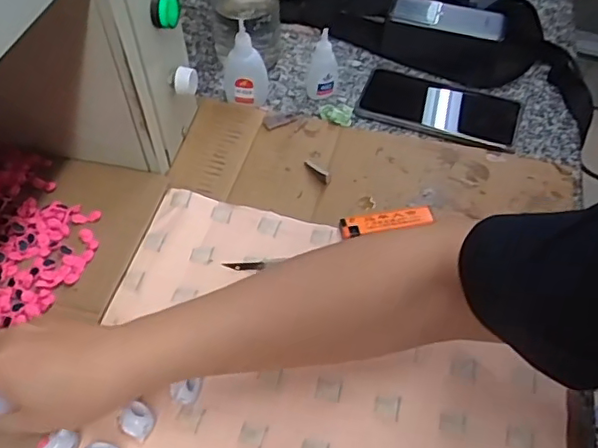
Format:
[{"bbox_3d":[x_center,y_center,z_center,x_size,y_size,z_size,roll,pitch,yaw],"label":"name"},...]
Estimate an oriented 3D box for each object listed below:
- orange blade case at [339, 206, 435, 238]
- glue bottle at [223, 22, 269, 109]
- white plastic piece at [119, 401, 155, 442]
[{"bbox_3d":[0.077,0.000,0.515,0.083,0.018,0.021,-9,53,-10],"label":"orange blade case"},{"bbox_3d":[-0.056,-0.162,0.601,0.044,0.083,0.032,-4,53,-6],"label":"glue bottle"},{"bbox_3d":[-0.109,0.134,0.398,0.018,0.016,0.021,29,56,18],"label":"white plastic piece"}]

